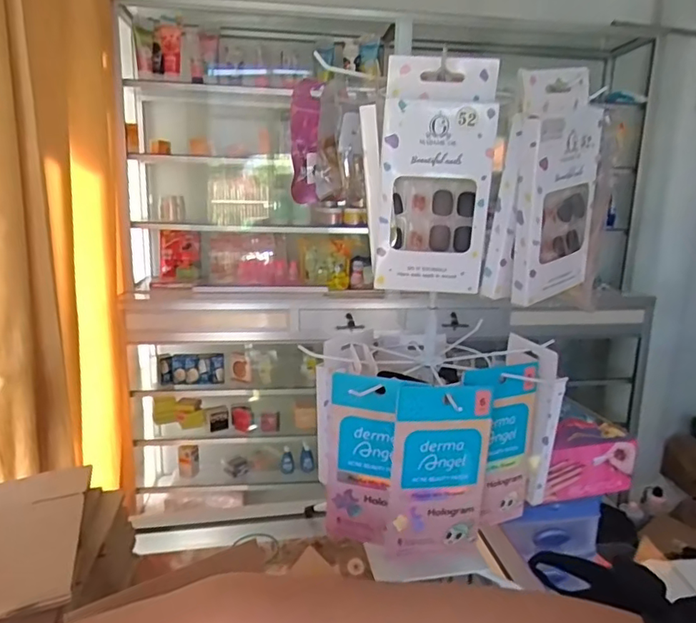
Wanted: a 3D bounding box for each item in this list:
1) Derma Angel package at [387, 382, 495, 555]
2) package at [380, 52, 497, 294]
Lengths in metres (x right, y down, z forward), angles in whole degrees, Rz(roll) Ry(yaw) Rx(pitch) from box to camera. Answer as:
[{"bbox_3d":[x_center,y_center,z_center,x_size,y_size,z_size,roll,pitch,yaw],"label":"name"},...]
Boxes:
[{"bbox_3d":[0.075,0.122,0.423,0.087,0.134,0.014,-1,11,-11],"label":"Derma Angel package"},{"bbox_3d":[0.055,-0.084,0.340,0.068,0.138,0.015,3,14,6],"label":"package"}]

